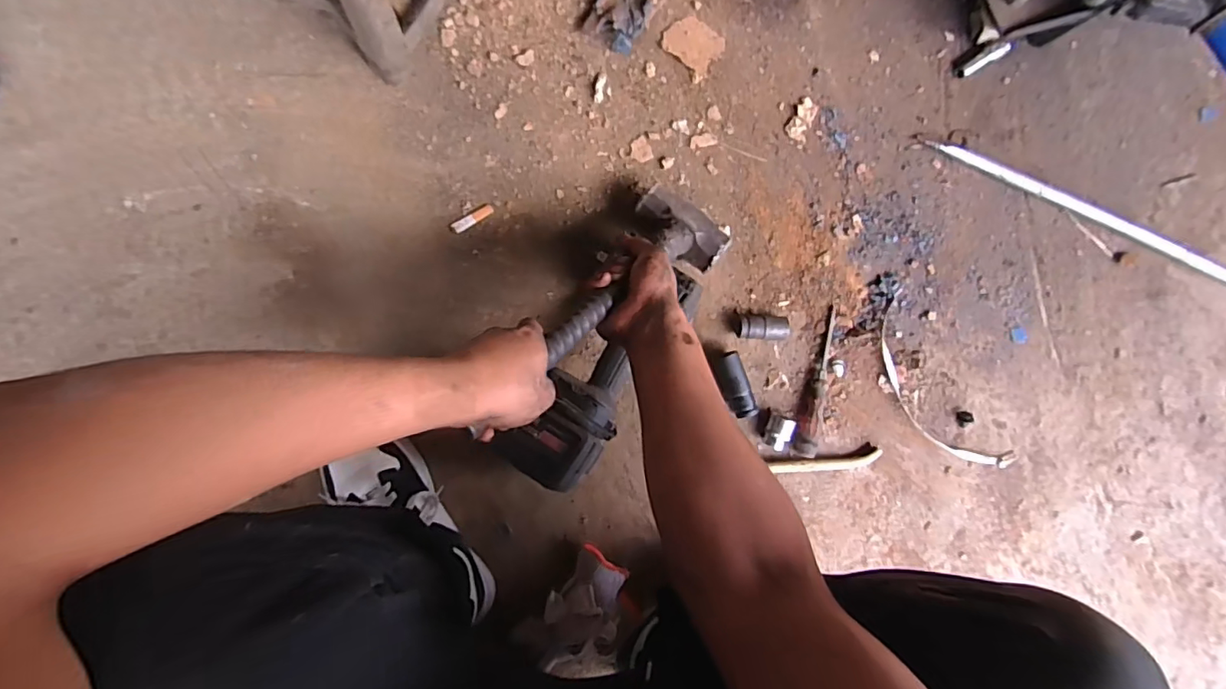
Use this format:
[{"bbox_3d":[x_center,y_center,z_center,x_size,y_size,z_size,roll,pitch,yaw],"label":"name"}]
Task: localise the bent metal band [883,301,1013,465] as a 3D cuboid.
[{"bbox_3d":[0.412,0.071,0.708,0.079,0.016,0.264,-41,96,-4],"label":"bent metal band"}]

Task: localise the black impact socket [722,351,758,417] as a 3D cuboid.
[{"bbox_3d":[0.151,0.050,0.681,0.030,0.030,0.081,-20,94,-6],"label":"black impact socket"}]

